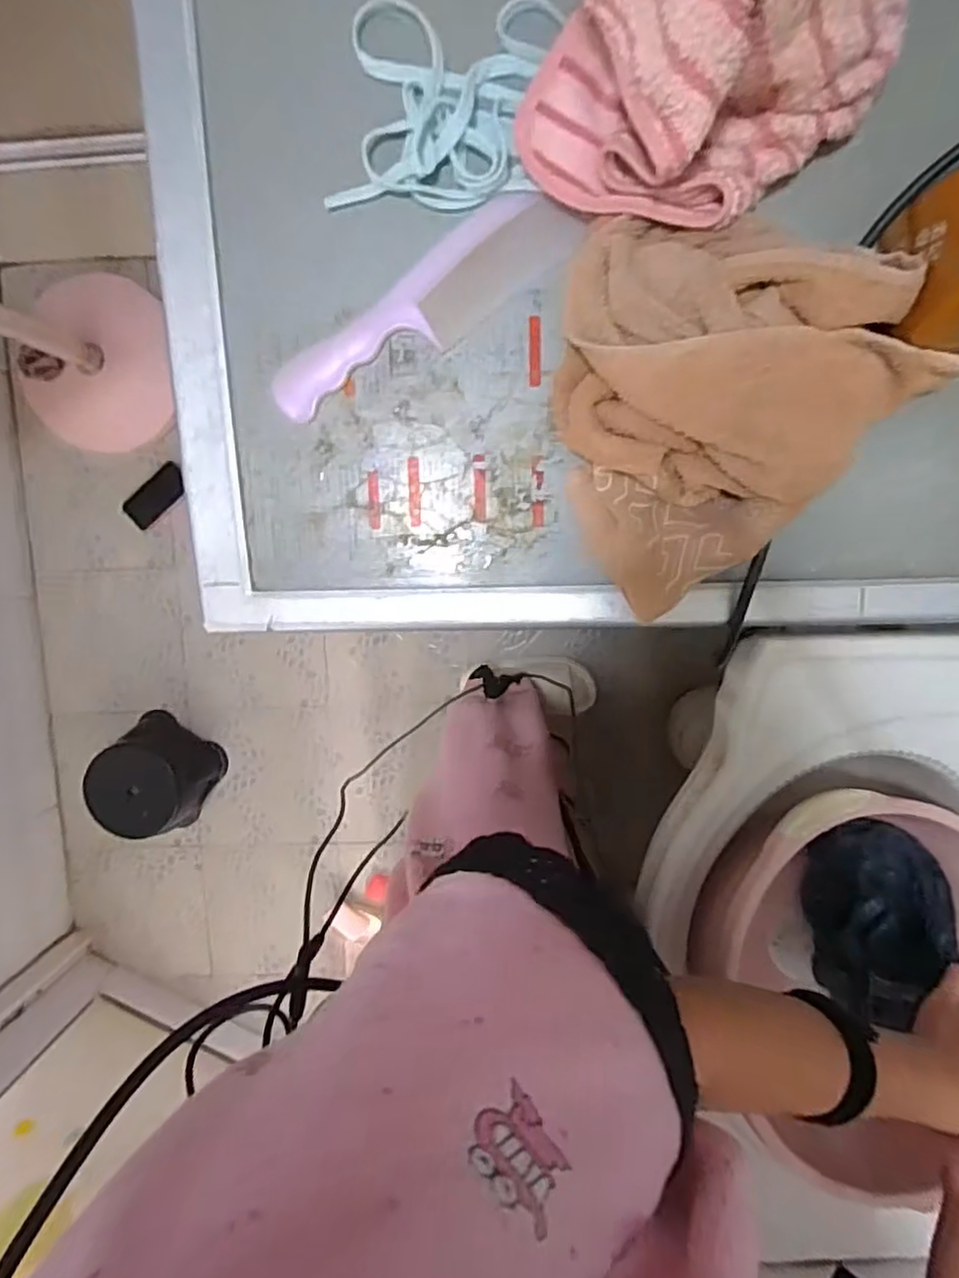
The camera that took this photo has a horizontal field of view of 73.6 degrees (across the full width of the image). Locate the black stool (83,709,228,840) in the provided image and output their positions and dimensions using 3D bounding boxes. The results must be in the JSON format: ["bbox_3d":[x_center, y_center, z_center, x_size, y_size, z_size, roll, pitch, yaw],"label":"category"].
[{"bbox_3d":[-0.666,0.280,1.341,0.215,0.173,0.213,0,98,2],"label":"black stool"}]

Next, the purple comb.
[{"bbox_3d":[-0.034,-0.196,0.382,0.200,0.010,0.049,-34,95,6],"label":"purple comb"}]

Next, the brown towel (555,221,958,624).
[{"bbox_3d":[0.135,-0.145,0.357,0.207,0.065,0.193,-34,95,6],"label":"brown towel"}]

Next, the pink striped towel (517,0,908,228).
[{"bbox_3d":[0.138,-0.308,0.288,0.235,0.125,0.140,-37,95,6],"label":"pink striped towel"}]

